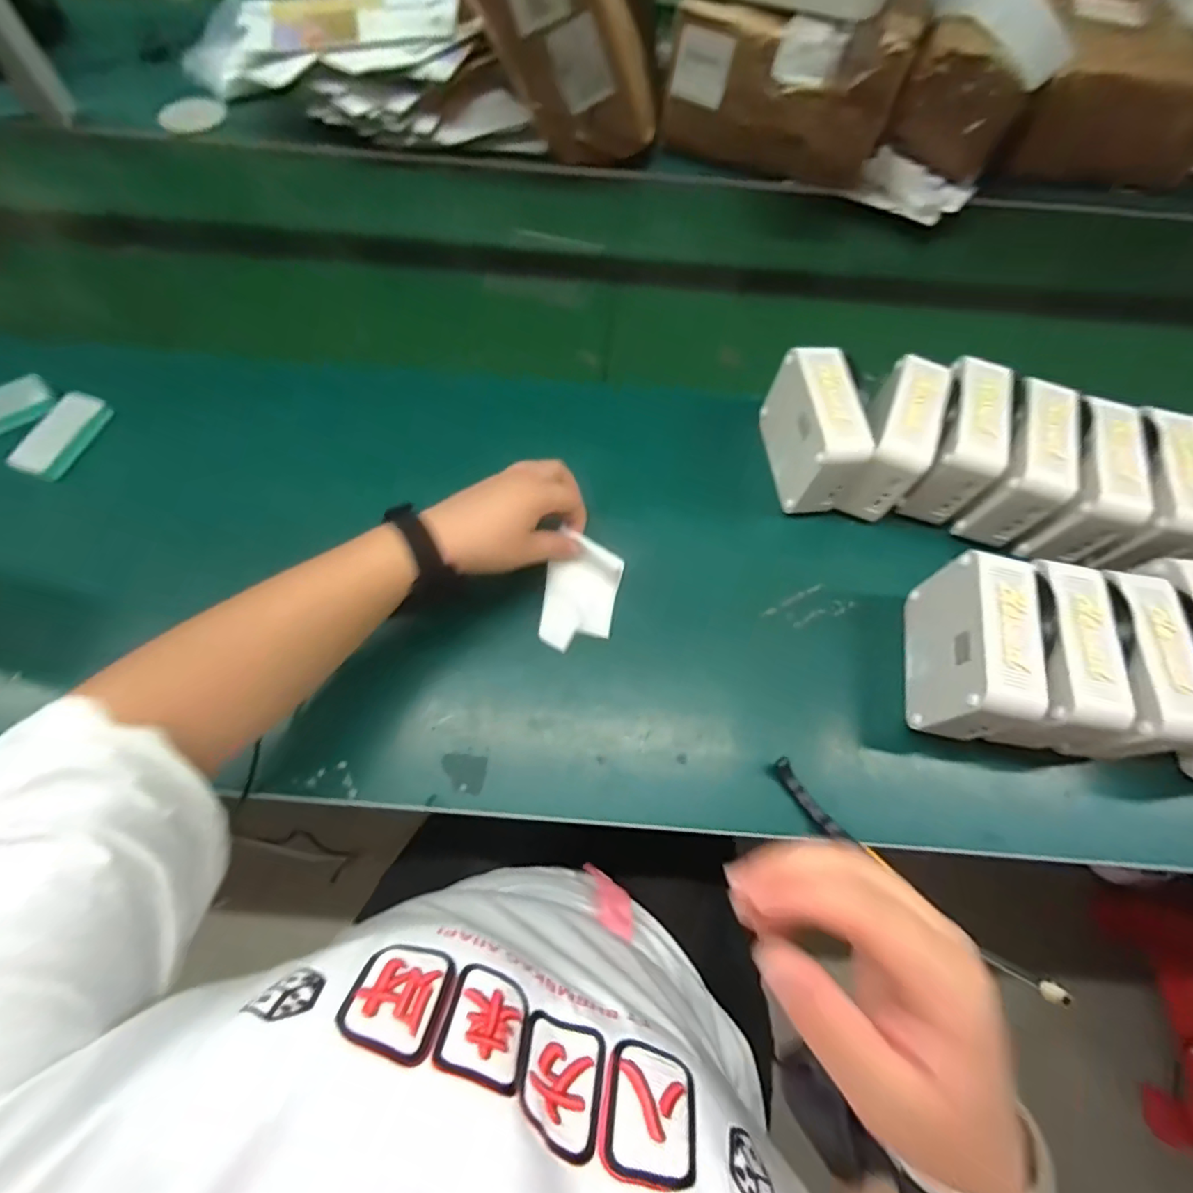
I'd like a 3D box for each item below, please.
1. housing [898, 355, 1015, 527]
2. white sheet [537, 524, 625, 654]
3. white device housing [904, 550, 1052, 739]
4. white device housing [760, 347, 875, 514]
[{"bbox_3d":[0.332,-0.143,0.518,0.054,0.104,0.122,16,66,6],"label":"housing"},{"bbox_3d":[-0.013,0.000,0.474,0.060,0.008,0.093,13,93,-4],"label":"white sheet"},{"bbox_3d":[0.295,0.043,0.434,0.057,0.103,0.130,12,66,4],"label":"white device housing"},{"bbox_3d":[0.202,-0.154,0.518,0.050,0.104,0.128,-5,66,-4],"label":"white device housing"}]

